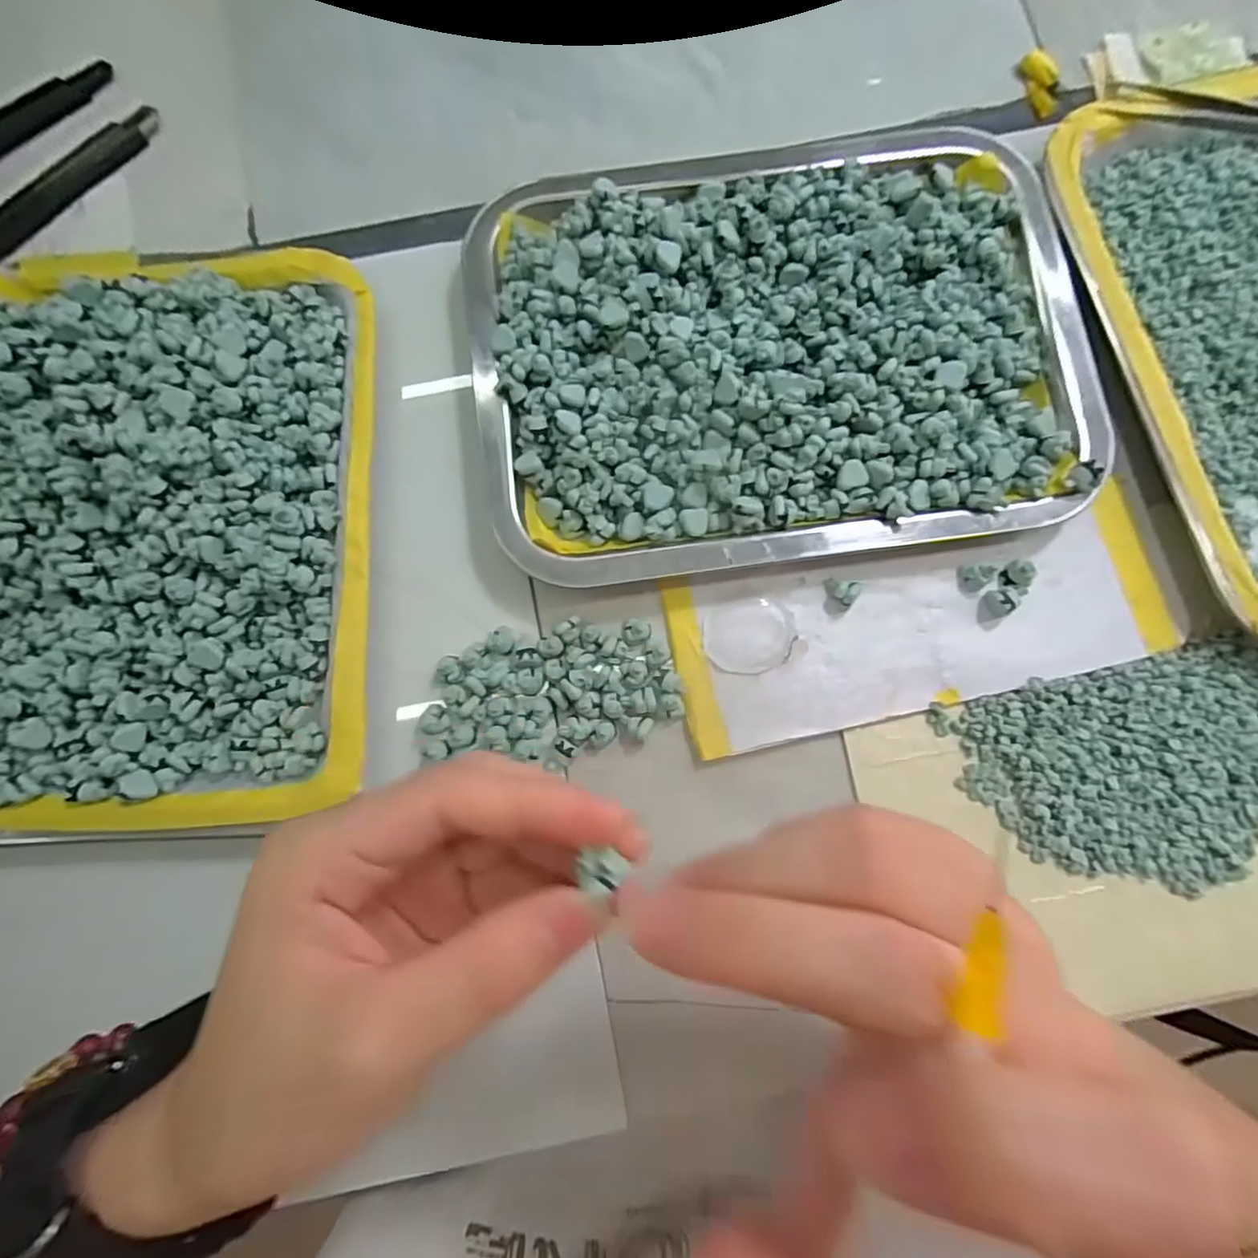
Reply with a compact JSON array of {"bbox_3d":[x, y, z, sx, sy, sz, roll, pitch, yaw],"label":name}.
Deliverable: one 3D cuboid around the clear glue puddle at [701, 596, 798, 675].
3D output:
[{"bbox_3d":[0.053,0.002,0.257,0.039,0.004,0.032,-3,82,-1],"label":"clear glue puddle"}]

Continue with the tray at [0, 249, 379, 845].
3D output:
[{"bbox_3d":[-0.205,-0.043,0.246,0.186,0.030,0.248,-2,82,-1],"label":"tray"}]

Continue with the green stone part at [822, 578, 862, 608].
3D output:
[{"bbox_3d":[0.091,-0.017,0.256,0.014,0.009,0.011,41,83,5],"label":"green stone part"}]

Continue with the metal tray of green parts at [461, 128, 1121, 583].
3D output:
[{"bbox_3d":[0.064,-0.125,0.258,0.260,0.029,0.192,-8,82,-2],"label":"metal tray of green parts"}]

